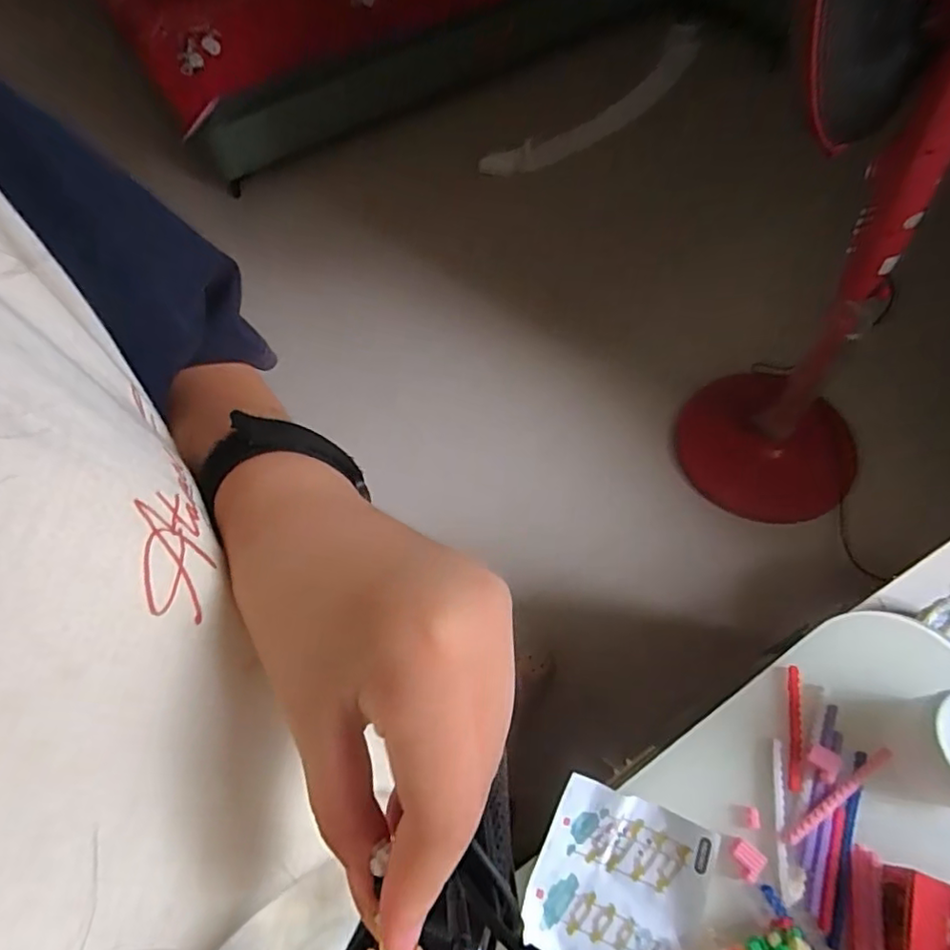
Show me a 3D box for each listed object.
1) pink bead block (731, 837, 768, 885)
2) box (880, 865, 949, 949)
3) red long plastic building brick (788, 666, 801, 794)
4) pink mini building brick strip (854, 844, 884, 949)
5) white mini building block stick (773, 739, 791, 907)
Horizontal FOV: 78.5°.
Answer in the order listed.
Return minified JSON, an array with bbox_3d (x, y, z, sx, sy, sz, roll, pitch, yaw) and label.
[{"bbox_3d":[0.198,0.282,0.425,0.022,0.007,0.023,34,68,21],"label":"pink bead block"},{"bbox_3d":[0.307,0.301,0.387,0.048,0.036,0.053,15,63,13],"label":"box"},{"bbox_3d":[0.257,0.203,0.468,0.009,0.004,0.094,11,62,10],"label":"red long plastic building brick"},{"bbox_3d":[0.272,0.319,0.400,0.019,0.009,0.109,13,62,11],"label":"pink mini building brick strip"},{"bbox_3d":[0.231,0.259,0.440,0.007,0.009,0.107,7,61,8],"label":"white mini building block stick"}]

